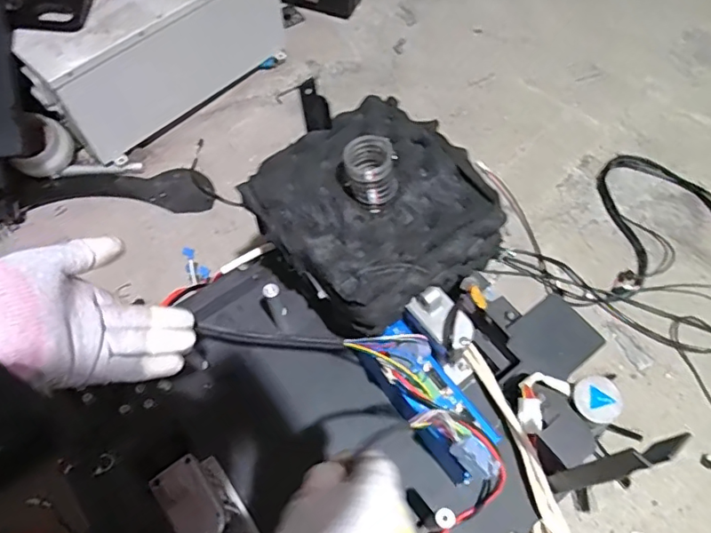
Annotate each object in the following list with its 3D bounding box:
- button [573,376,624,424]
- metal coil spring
[{"bbox_3d":[0.278,0.151,0.597,0.051,0.010,0.052,5,62,4],"label":"button"},{"bbox_3d":[0.015,-0.087,0.494,0.048,0.053,0.047,-3,62,0],"label":"metal coil spring"}]

